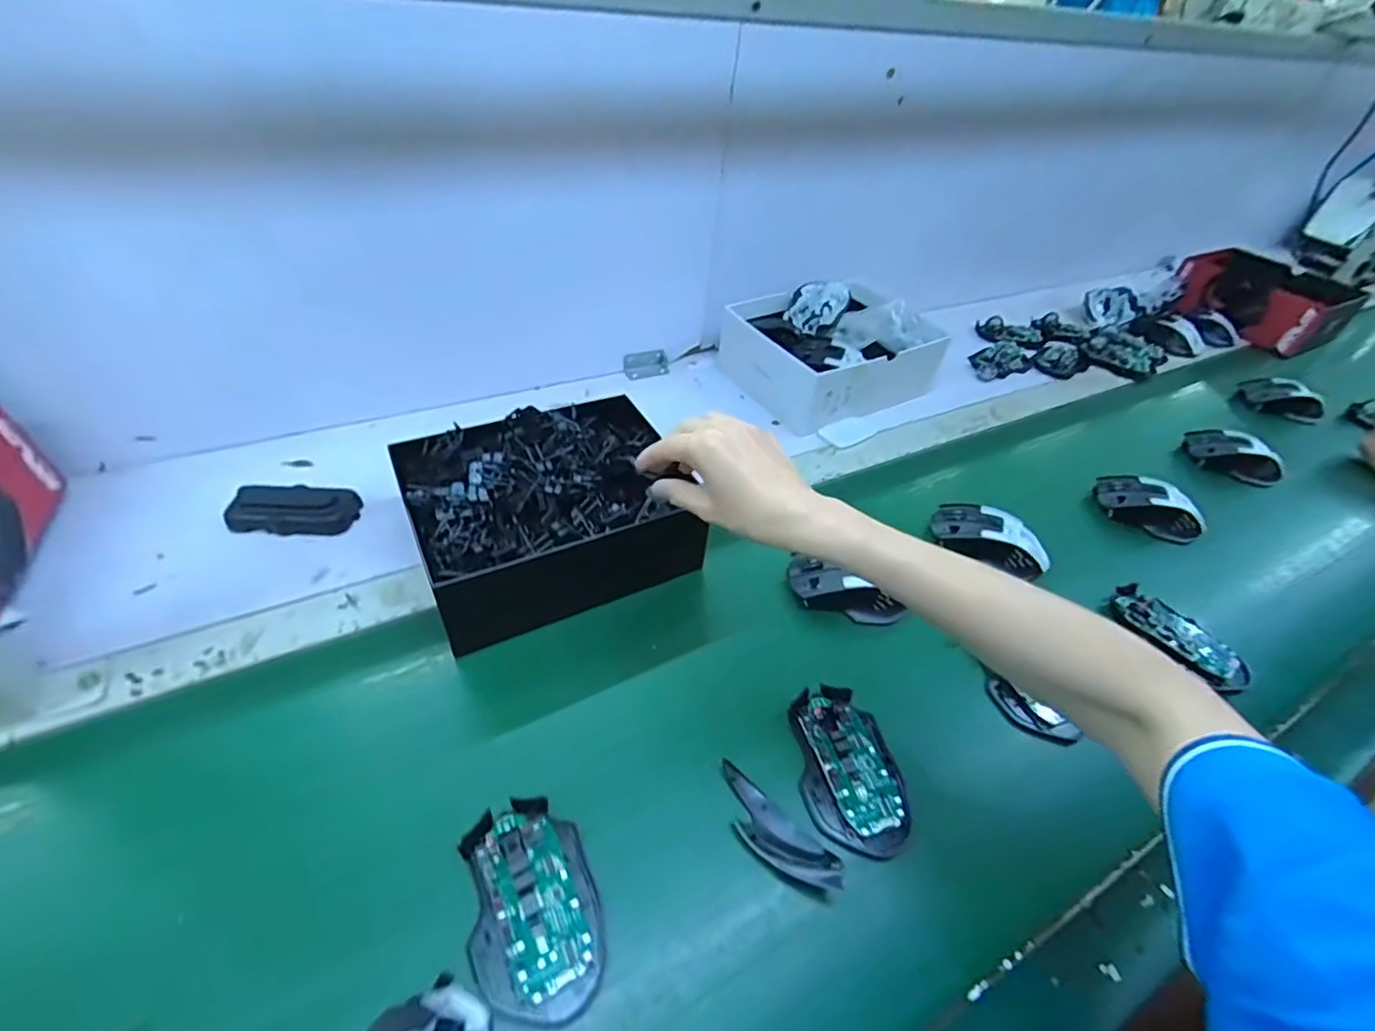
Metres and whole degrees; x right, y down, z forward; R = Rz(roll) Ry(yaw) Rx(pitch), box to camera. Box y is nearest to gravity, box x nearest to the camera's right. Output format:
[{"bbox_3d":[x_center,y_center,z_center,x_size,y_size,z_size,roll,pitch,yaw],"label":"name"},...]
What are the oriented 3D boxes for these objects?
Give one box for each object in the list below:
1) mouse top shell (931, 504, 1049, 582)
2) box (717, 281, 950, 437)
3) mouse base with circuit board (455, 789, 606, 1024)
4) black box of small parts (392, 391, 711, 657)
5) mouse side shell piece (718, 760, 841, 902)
[{"bbox_3d":[0.300,0.024,0.591,0.064,0.039,0.112,-33,55,-31],"label":"mouse top shell"},{"bbox_3d":[0.195,-0.220,0.795,0.242,0.091,0.205,-21,50,-24],"label":"box"},{"bbox_3d":[-0.092,0.230,0.350,0.071,0.018,0.114,-15,48,-18],"label":"mouse base with circuit board"},{"bbox_3d":[-0.123,-0.006,0.530,0.223,0.103,0.174,-19,49,-21],"label":"black box of small parts"},{"bbox_3d":[0.055,0.210,0.390,0.097,0.020,0.036,35,52,27],"label":"mouse side shell piece"}]

